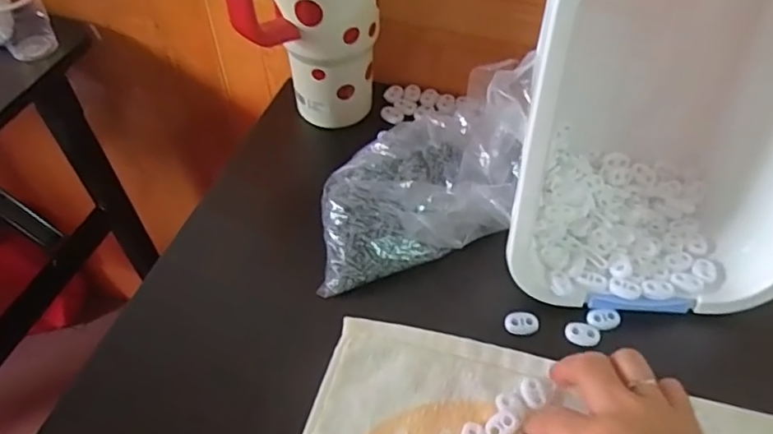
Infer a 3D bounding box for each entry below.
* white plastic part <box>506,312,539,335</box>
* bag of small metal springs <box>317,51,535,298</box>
[{"bbox_3d":[0.095,0.074,0.410,0.023,0.008,0.014,1,51,1],"label":"white plastic part"},{"bbox_3d":[0.022,-0.030,0.423,0.143,0.100,0.115,-6,51,-5],"label":"bag of small metal springs"}]

